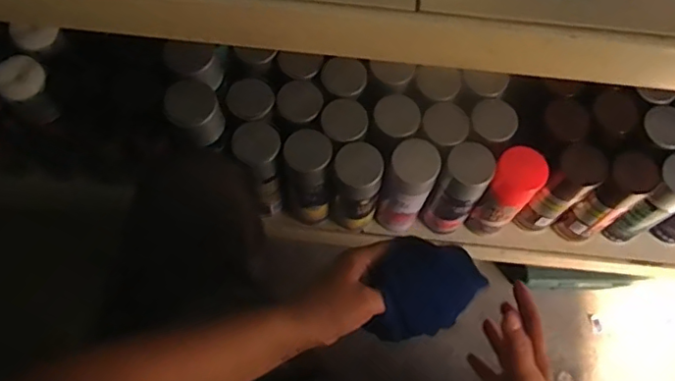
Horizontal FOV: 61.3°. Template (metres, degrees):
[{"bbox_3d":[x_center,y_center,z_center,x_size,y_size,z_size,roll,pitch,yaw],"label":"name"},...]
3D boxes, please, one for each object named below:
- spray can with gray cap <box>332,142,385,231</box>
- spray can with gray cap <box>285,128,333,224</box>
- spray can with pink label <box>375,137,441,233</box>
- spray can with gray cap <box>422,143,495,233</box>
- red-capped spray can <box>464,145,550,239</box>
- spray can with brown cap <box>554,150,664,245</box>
[{"bbox_3d":[0.027,-0.003,0.786,0.063,0.160,0.066,13,70,3],"label":"spray can with gray cap"},{"bbox_3d":[-0.040,-0.013,0.807,0.060,0.190,0.070,2,70,0],"label":"spray can with gray cap"},{"bbox_3d":[0.097,0.001,0.801,0.060,0.208,0.055,0,70,-1],"label":"spray can with pink label"},{"bbox_3d":[0.168,0.005,0.807,0.062,0.186,0.069,31,72,10],"label":"spray can with gray cap"},{"bbox_3d":[0.229,0.009,0.796,0.061,0.191,0.059,0,70,-1],"label":"red-capped spray can"},{"bbox_3d":[0.376,0.015,0.809,0.072,0.184,0.065,-36,75,-13],"label":"spray can with brown cap"}]

